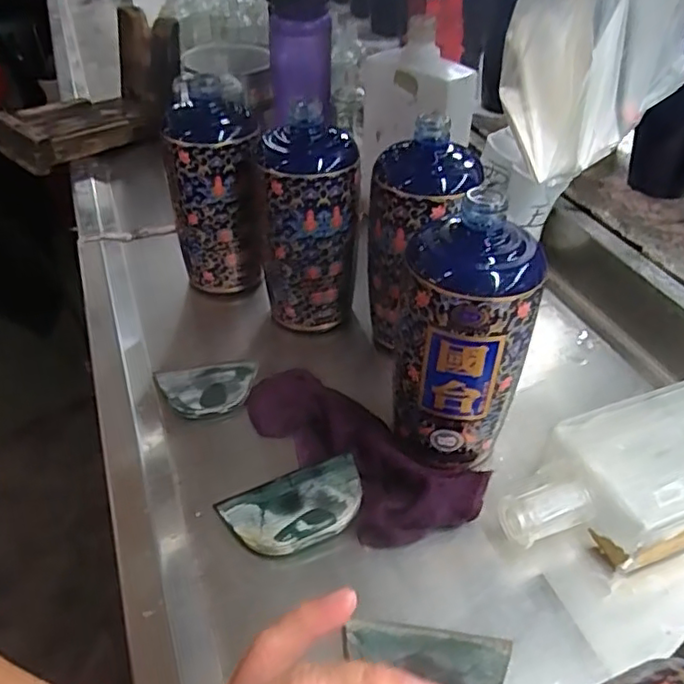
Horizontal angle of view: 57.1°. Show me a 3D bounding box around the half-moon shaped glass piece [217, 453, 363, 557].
[{"bbox_3d":[-0.029,0.108,0.405,0.091,0.011,0.058,-15,43,-14],"label":"half-moon shaped glass piece"}]

